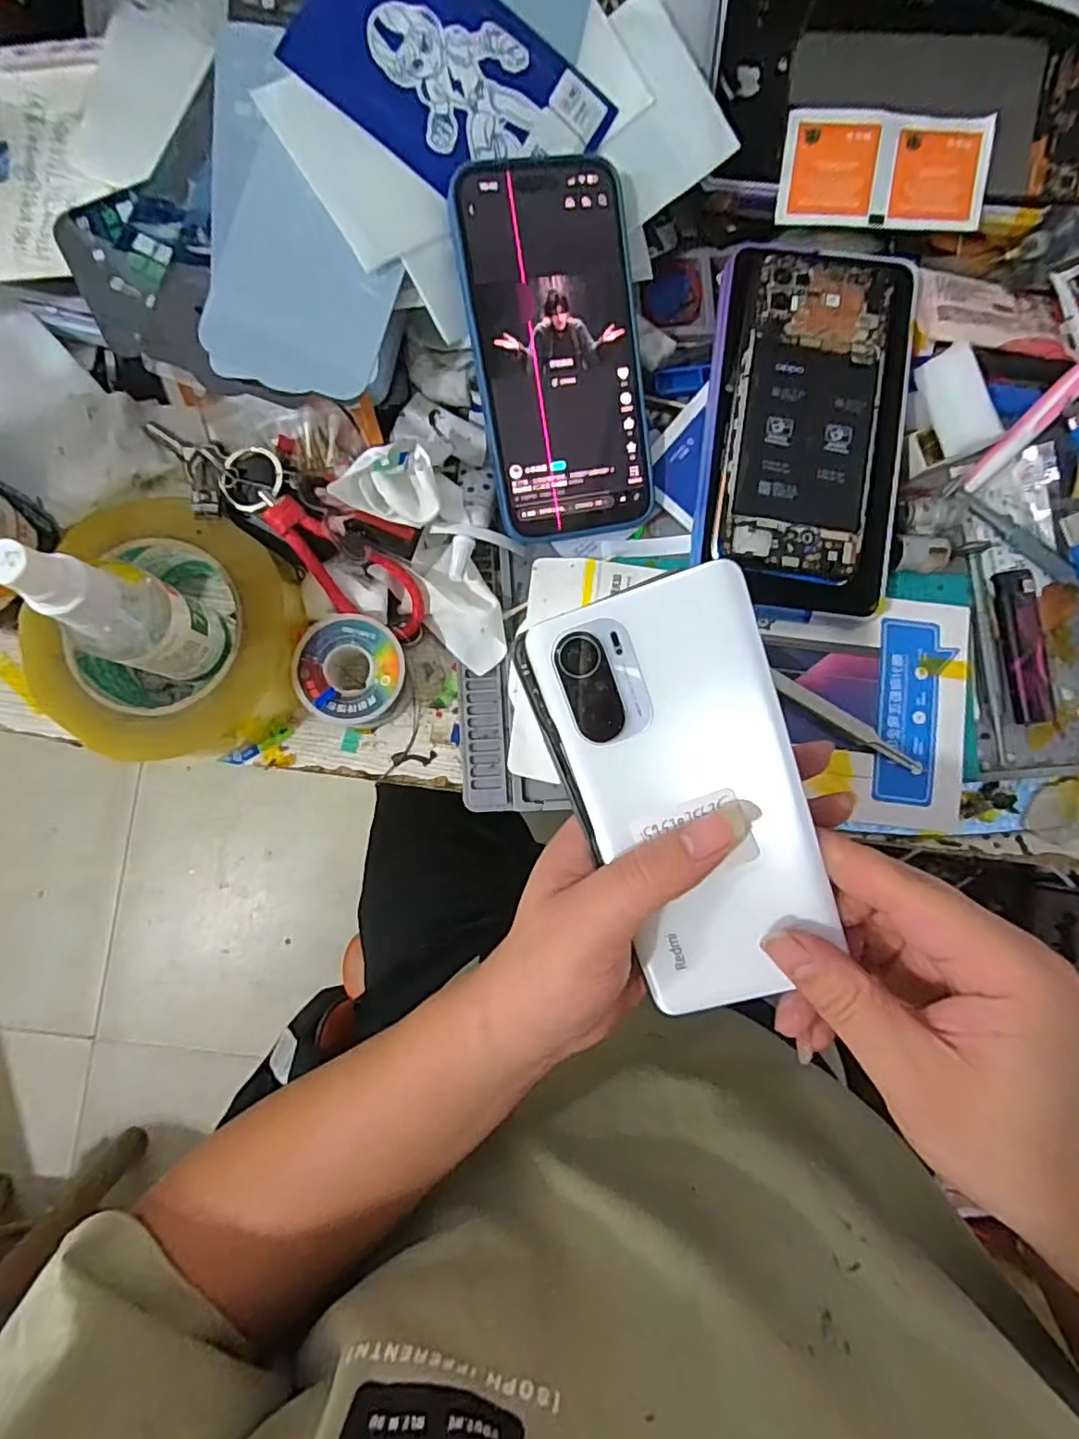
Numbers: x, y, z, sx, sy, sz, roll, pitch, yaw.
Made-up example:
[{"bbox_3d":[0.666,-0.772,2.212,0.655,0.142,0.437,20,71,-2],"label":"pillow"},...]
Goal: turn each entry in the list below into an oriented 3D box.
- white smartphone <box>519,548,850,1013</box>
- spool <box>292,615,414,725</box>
[{"bbox_3d":[0.055,0.030,0.219,0.079,0.006,0.156,-20,101,8],"label":"white smartphone"},{"bbox_3d":[-0.094,-0.024,0.314,0.052,0.031,0.053,0,85,-1],"label":"spool"}]

